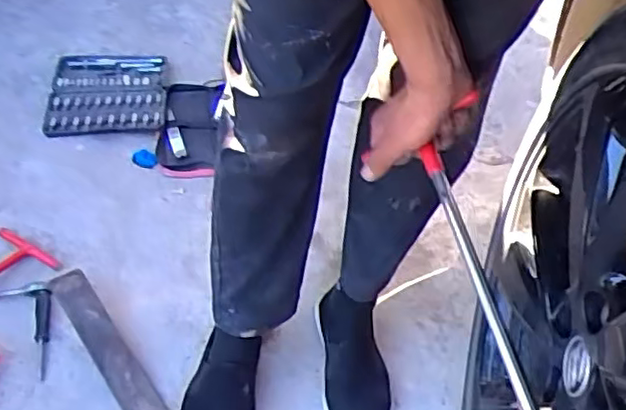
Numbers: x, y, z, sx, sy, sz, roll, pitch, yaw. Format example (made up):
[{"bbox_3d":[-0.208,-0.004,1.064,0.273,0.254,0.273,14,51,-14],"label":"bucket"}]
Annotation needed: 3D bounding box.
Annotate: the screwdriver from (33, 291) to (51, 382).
[{"bbox_3d":[-0.396,0.183,0.951,0.024,0.015,0.146,-7,49,-12],"label":"screwdriver"}]

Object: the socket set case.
[{"bbox_3d":[-0.429,-0.239,1.360,0.233,0.026,0.267,-2,48,-7],"label":"socket set case"}]

